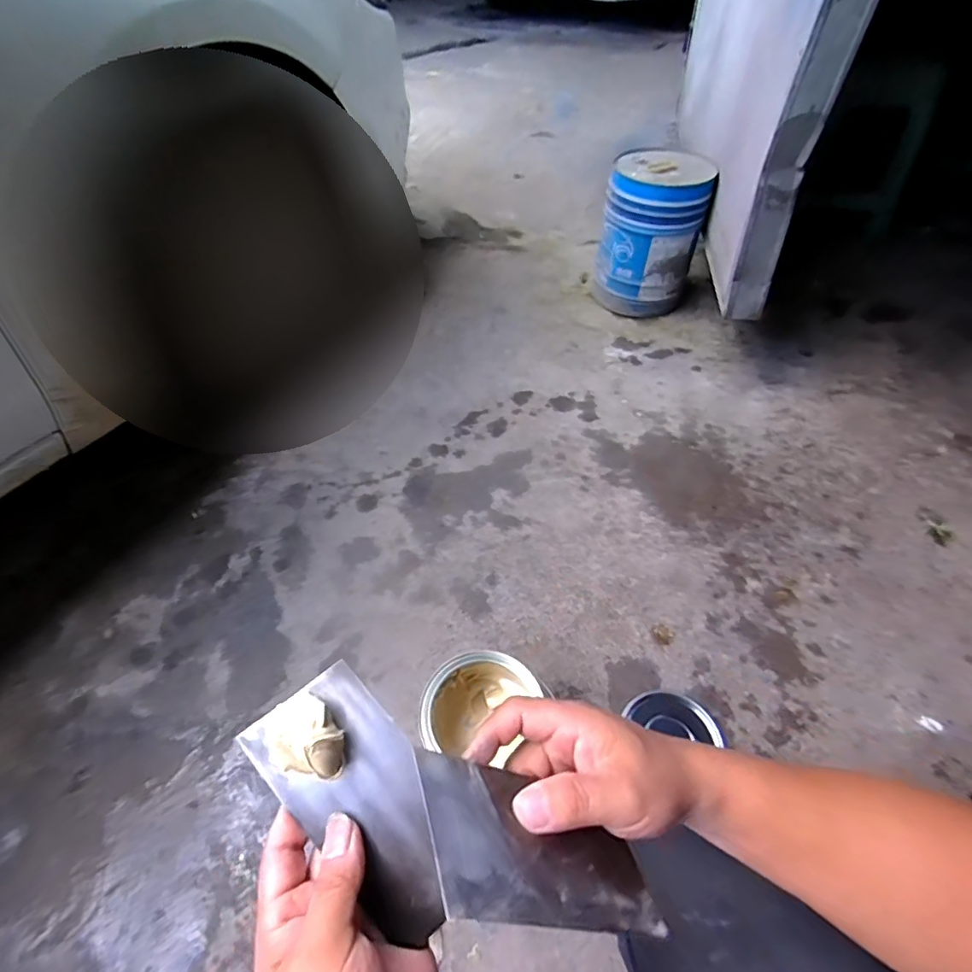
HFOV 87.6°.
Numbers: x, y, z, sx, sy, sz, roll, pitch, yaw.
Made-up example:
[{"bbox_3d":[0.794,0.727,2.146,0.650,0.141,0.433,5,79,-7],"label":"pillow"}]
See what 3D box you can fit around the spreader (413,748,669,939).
[{"bbox_3d":[0.027,0.179,0.257,0.129,0.004,0.072,25,19,-22],"label":"spreader"}]

